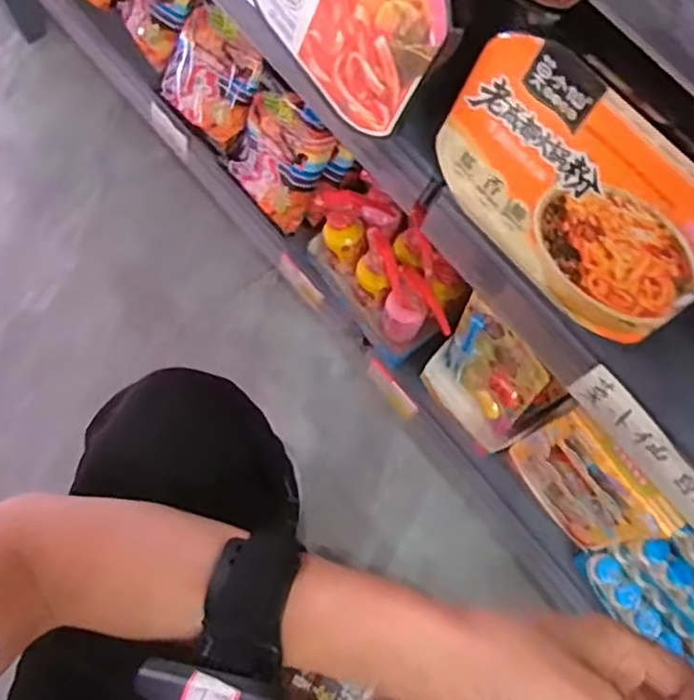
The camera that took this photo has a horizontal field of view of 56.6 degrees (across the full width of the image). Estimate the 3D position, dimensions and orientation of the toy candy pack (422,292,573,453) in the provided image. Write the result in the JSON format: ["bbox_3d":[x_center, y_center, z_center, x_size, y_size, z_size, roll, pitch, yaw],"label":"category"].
[{"bbox_3d":[0.130,0.028,0.589,0.045,0.165,0.113,-42,79,-13],"label":"toy candy pack"}]

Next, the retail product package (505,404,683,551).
[{"bbox_3d":[0.206,0.119,0.554,0.026,0.161,0.127,-37,78,-12],"label":"retail product package"}]

